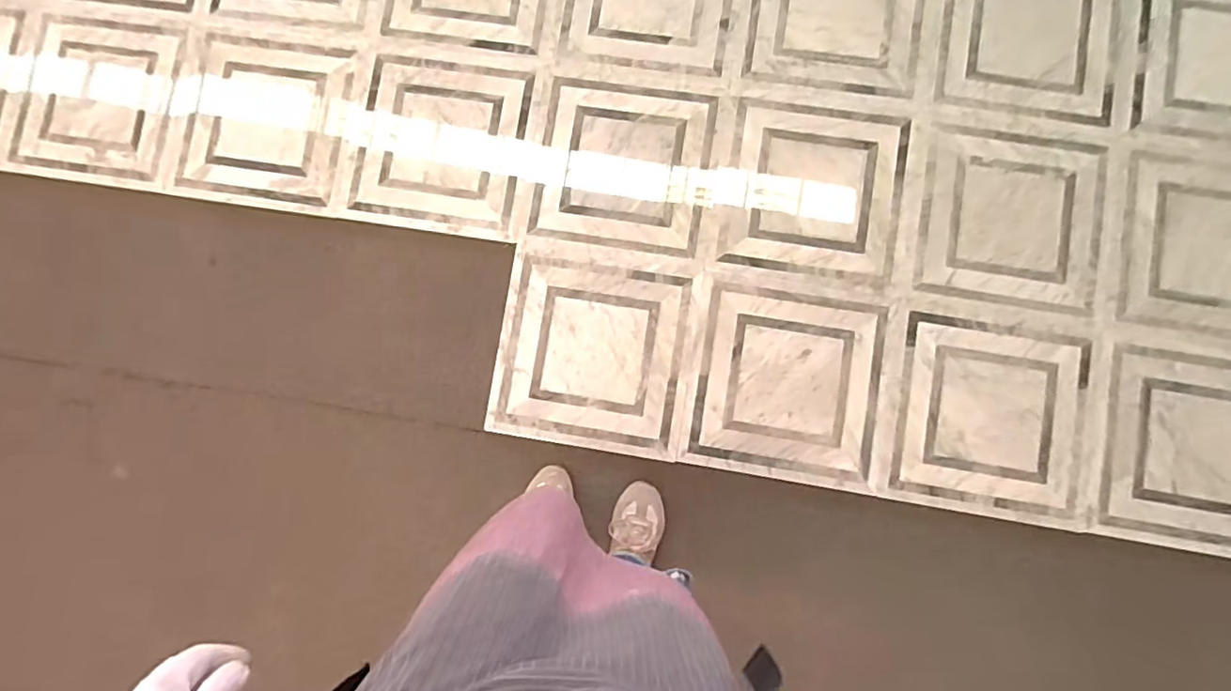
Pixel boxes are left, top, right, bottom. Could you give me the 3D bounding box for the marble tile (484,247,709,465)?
[{"bbox_3d":[-0.046,0.011,1.278,0.400,0.012,0.398,9,85,6],"label":"marble tile"}]

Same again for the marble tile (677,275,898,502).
[{"bbox_3d":[0.354,0.070,1.243,0.399,0.020,0.399,9,85,6],"label":"marble tile"}]

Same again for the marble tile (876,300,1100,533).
[{"bbox_3d":[0.741,0.132,1.197,0.377,0.019,0.399,9,85,6],"label":"marble tile"}]

